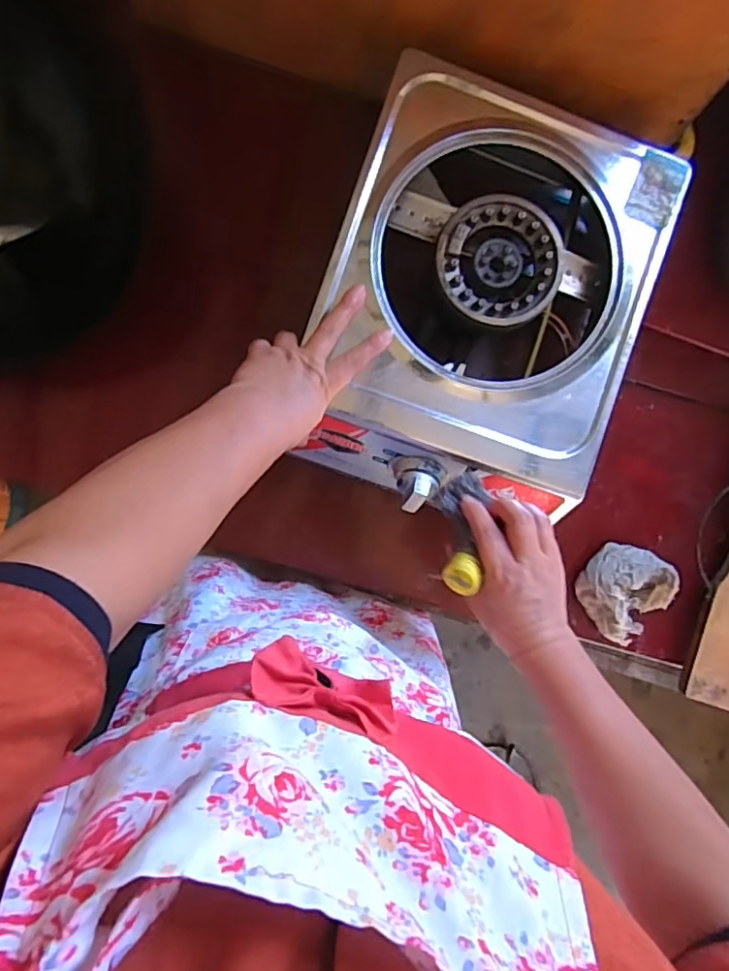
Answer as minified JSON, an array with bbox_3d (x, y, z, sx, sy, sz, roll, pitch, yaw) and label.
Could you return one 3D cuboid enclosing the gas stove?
[{"bbox_3d":[0.106,-0.164,0.572,0.280,0.119,0.366,18,89,-4],"label":"gas stove"}]

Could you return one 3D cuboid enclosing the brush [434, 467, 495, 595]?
[{"bbox_3d":[0.083,0.037,0.503,0.041,0.027,0.106,9,67,-5],"label":"brush"}]

